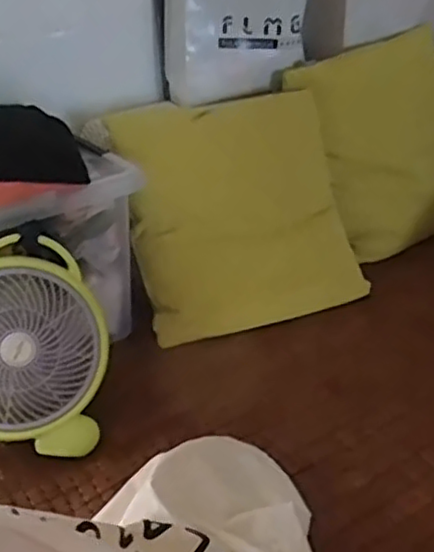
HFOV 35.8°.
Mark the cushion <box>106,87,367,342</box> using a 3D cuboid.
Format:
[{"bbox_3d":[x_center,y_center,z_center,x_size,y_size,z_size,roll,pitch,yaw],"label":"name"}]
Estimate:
[{"bbox_3d":[0.047,-0.111,1.115,0.379,0.377,0.084,-13,-3,-23],"label":"cushion"}]

